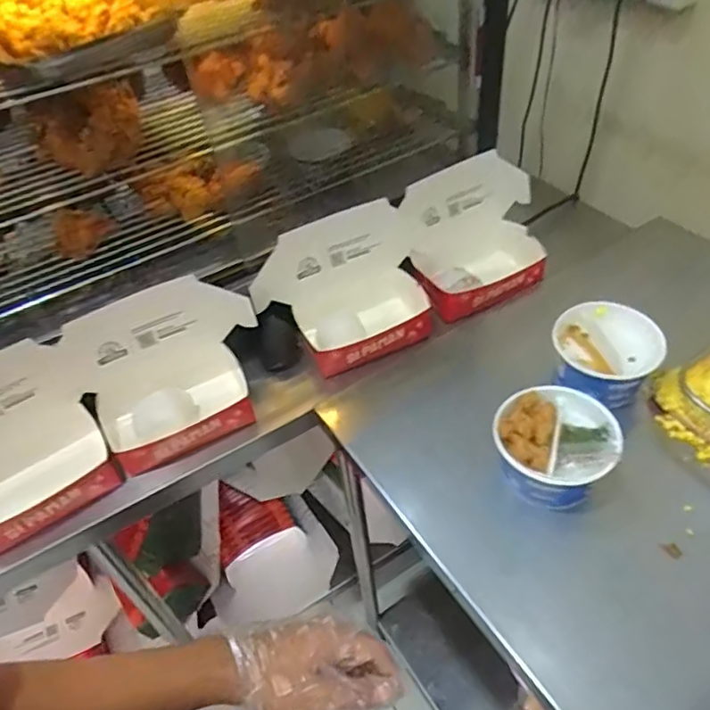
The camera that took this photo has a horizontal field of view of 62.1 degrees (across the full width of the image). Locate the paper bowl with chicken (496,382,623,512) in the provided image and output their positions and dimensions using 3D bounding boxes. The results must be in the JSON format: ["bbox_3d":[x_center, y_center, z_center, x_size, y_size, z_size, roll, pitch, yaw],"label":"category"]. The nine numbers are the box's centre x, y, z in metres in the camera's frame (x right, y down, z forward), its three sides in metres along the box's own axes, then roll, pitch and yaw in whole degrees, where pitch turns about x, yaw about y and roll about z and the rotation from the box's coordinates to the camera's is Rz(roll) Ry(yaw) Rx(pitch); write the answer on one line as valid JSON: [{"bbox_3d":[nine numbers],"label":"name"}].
[{"bbox_3d":[0.223,0.100,0.658,0.122,0.076,0.132,-4,46,4],"label":"paper bowl with chicken"}]

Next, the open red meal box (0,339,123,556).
[{"bbox_3d":[-0.420,0.129,0.727,0.212,0.194,0.146,-32,51,-22],"label":"open red meal box"}]

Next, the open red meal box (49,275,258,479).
[{"bbox_3d":[-0.239,0.030,0.787,0.244,0.181,0.147,-24,48,-15],"label":"open red meal box"}]

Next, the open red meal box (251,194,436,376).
[{"bbox_3d":[-0.002,-0.081,0.852,0.259,0.186,0.141,-22,48,-13],"label":"open red meal box"}]

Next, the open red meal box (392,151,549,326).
[{"bbox_3d":[0.199,-0.176,0.899,0.224,0.172,0.146,-23,48,-15],"label":"open red meal box"}]

